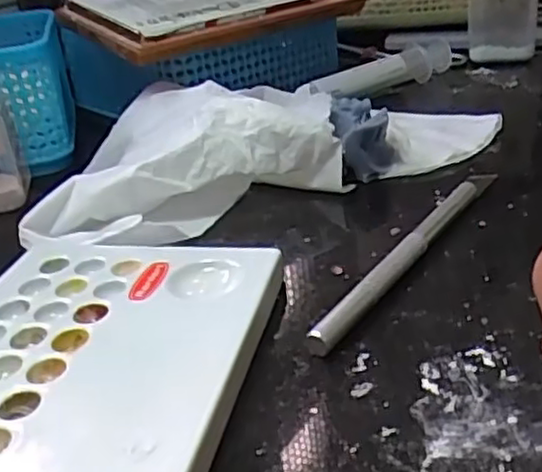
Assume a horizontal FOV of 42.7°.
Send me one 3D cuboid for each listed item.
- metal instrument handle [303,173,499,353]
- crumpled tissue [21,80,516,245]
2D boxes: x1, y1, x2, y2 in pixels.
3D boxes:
[{"bbox_3d":[0.052,0.002,0.244,0.007,0.008,0.138,13,33,33],"label":"metal instrument handle"},{"bbox_3d":[-0.004,-0.054,0.318,0.216,0.034,0.112,-15,28,-16],"label":"crumpled tissue"}]

